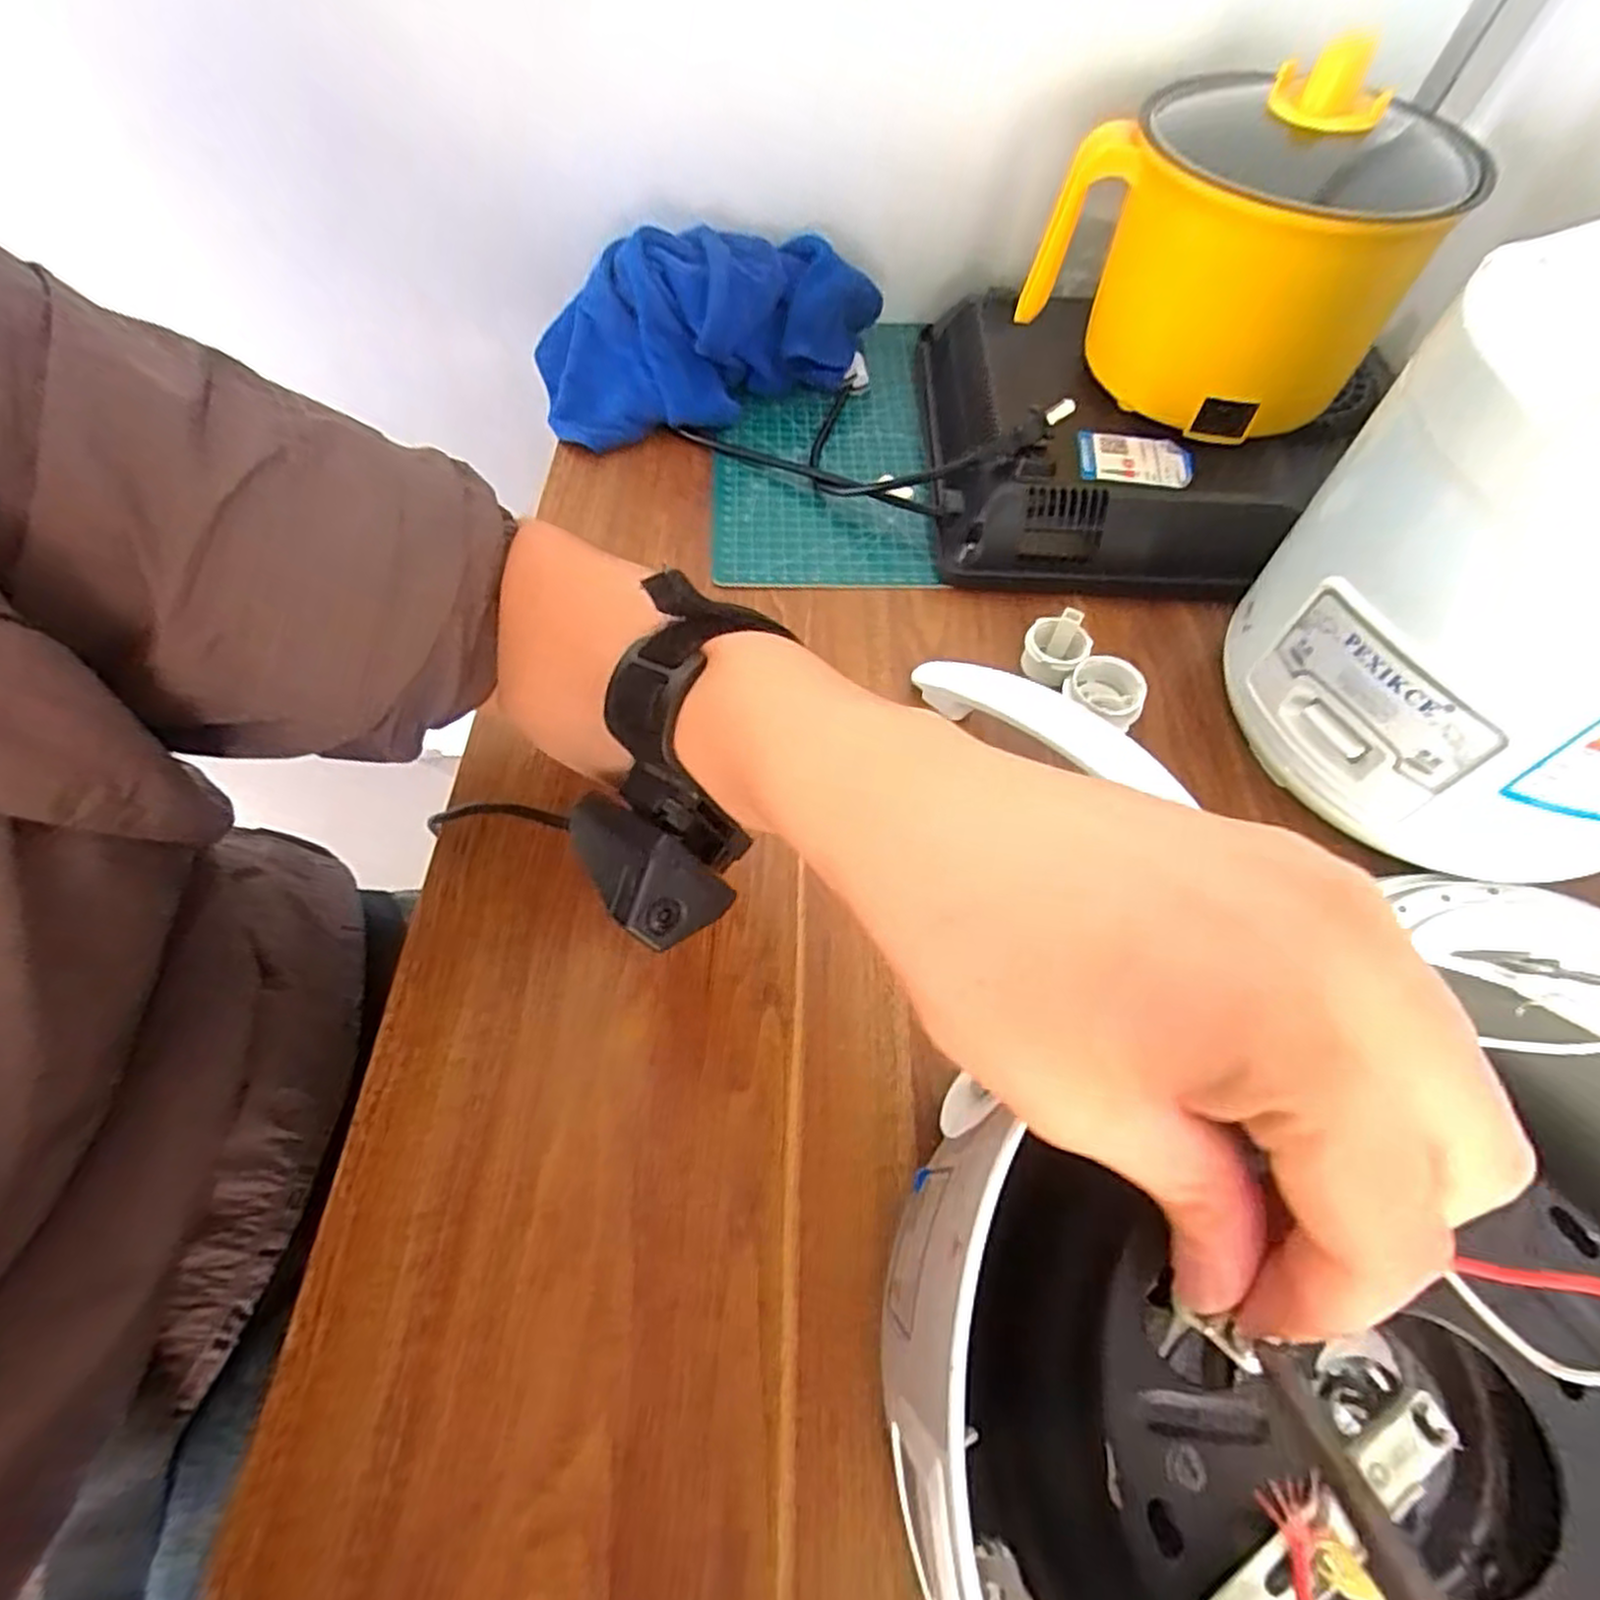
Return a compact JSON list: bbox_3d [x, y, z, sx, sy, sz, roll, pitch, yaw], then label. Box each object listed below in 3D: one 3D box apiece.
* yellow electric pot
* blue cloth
[{"bbox_3d":[0.245,-0.311,0.442,0.185,0.153,0.144,32,62,16],"label":"yellow electric pot"},{"bbox_3d":[-0.057,-0.329,0.539,0.247,0.086,0.104,-16,61,-12],"label":"blue cloth"}]

